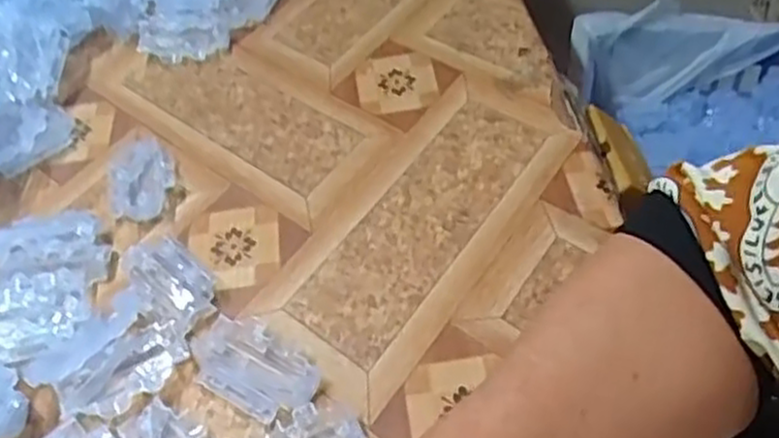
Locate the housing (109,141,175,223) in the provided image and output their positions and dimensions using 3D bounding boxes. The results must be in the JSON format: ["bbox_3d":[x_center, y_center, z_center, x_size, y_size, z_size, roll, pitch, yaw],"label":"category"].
[{"bbox_3d":[-0.167,-0.027,0.513,0.043,0.011,0.074,-15,49,-6],"label":"housing"}]

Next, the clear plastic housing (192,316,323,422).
[{"bbox_3d":[-0.074,0.077,0.402,0.074,0.011,0.039,23,56,24],"label":"clear plastic housing"}]

